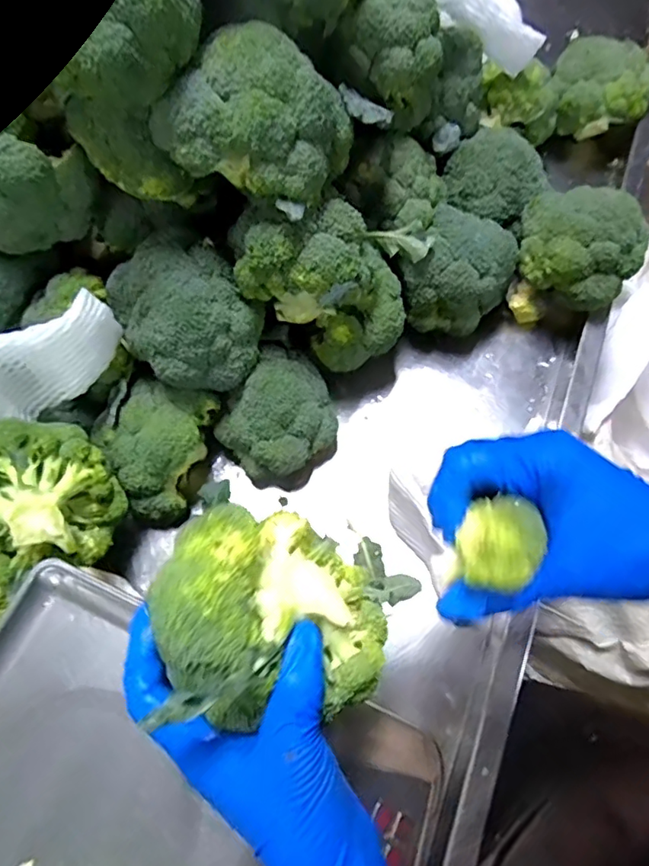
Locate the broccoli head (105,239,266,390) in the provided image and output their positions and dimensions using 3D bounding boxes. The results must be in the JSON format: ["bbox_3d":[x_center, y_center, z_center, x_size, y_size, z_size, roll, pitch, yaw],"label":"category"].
[{"bbox_3d":[-0.119,-0.101,0.463,0.107,0.090,0.119,-38,70,-13],"label":"broccoli head"}]

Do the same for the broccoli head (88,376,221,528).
[{"bbox_3d":[-0.163,0.016,0.498,0.095,0.084,0.119,17,68,10],"label":"broccoli head"}]

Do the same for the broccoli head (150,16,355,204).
[{"bbox_3d":[-0.049,-0.226,0.396,0.100,0.085,0.119,35,72,16],"label":"broccoli head"}]

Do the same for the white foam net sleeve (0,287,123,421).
[{"bbox_3d":[-0.248,-0.048,0.443,0.170,0.079,0.049,-26,68,-8],"label":"white foam net sleeve"}]

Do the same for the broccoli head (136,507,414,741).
[{"bbox_3d":[-0.023,0.088,0.268,0.115,0.095,0.107,-1,66,2],"label":"broccoli head"}]

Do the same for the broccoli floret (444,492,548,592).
[{"bbox_3d":[0.078,0.050,0.239,0.034,0.029,0.042,22,69,12],"label":"broccoli floret"}]

